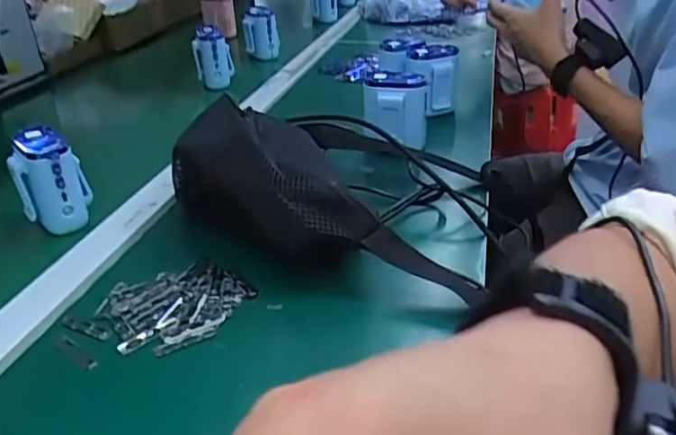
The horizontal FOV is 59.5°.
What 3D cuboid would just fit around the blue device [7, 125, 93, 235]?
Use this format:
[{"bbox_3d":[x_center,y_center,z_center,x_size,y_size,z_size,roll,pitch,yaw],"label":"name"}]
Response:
[{"bbox_3d":[-0.262,-0.037,0.539,0.056,0.079,0.059,-15,31,-24],"label":"blue device"}]

